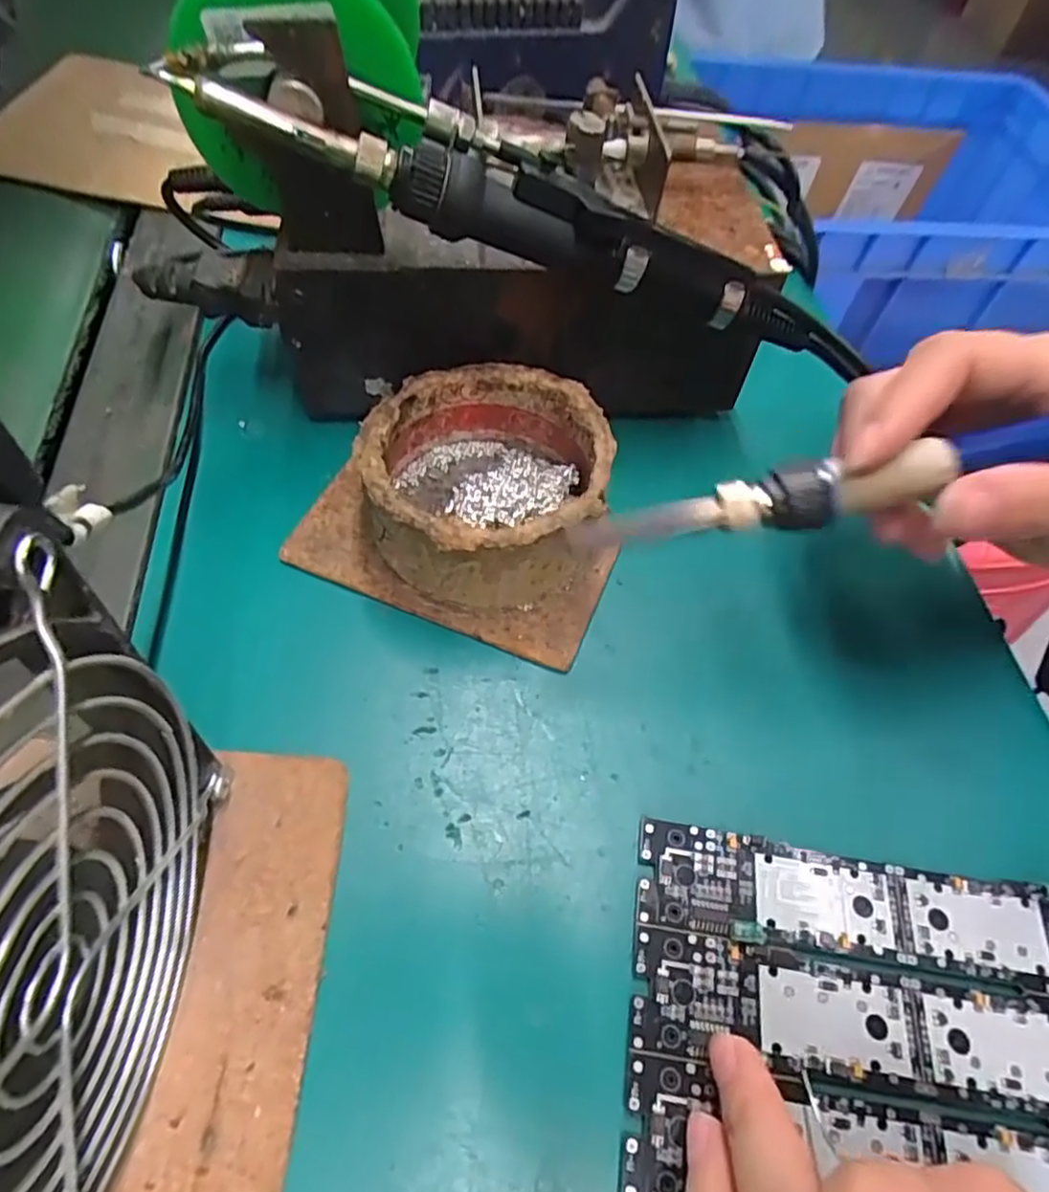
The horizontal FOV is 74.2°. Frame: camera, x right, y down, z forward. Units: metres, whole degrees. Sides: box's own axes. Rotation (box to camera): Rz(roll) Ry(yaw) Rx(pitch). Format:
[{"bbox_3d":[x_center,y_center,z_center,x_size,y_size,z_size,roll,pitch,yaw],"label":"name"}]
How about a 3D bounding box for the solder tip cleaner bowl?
[{"bbox_3d":[-0.013,-0.040,0.244,0.080,0.041,0.081,2,57,-3],"label":"solder tip cleaner bowl"}]

